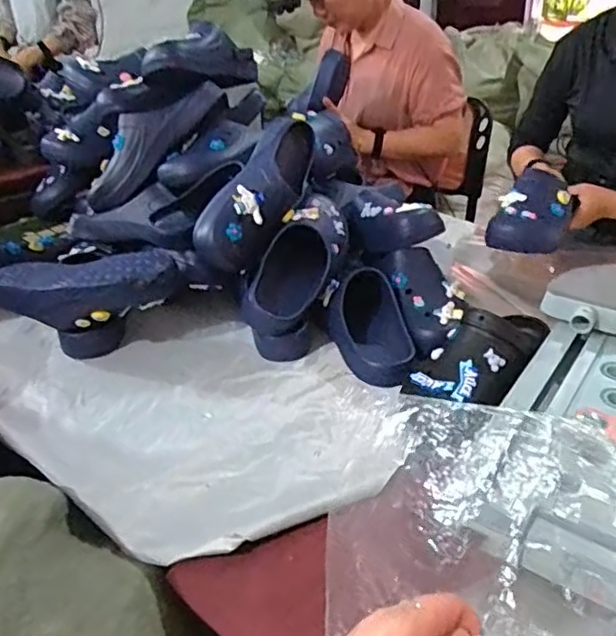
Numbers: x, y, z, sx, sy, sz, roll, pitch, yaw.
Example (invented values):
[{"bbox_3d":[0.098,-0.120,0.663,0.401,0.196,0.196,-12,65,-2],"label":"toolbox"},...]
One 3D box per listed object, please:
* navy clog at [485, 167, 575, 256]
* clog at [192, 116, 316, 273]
[{"bbox_3d":[0.390,-0.180,1.051,0.105,0.079,0.217,15,36,27],"label":"navy clog"},{"bbox_3d":[-0.066,-0.197,0.954,0.103,0.104,0.286,16,63,28],"label":"clog"}]

